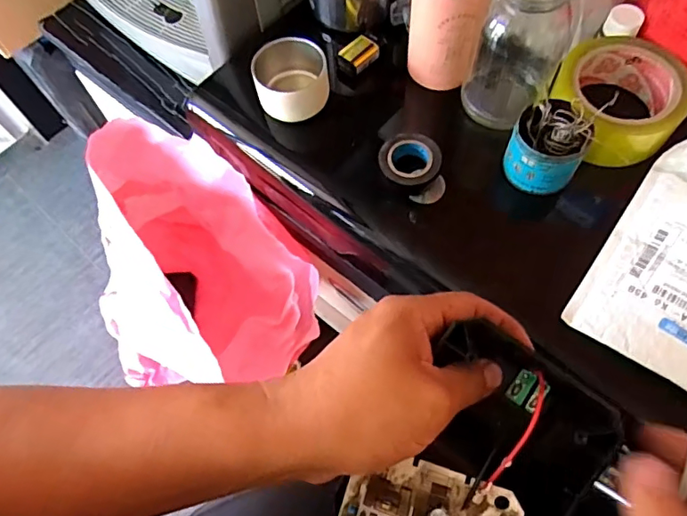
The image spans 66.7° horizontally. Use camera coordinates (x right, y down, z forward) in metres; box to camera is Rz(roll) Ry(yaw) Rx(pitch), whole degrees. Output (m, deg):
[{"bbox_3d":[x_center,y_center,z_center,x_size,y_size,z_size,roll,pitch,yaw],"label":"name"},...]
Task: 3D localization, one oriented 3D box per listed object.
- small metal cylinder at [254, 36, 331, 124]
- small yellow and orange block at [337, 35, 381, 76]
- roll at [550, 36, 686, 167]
[{"bbox_3d":[-0.048,-0.166,0.485,0.066,0.048,0.062,-1,64,3],"label":"small metal cylinder"},{"bbox_3d":[0.015,-0.197,0.508,0.029,0.015,0.036,39,72,19],"label":"small yellow and orange block"},{"bbox_3d":[0.235,-0.134,0.448,0.103,0.049,0.095,-1,64,3],"label":"roll"}]

